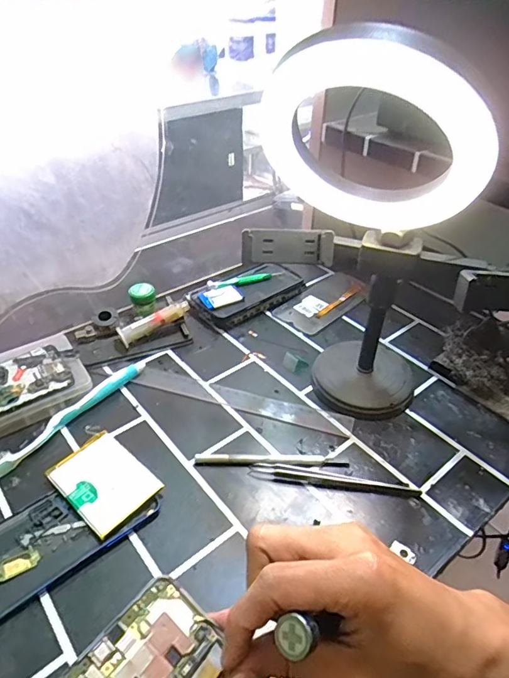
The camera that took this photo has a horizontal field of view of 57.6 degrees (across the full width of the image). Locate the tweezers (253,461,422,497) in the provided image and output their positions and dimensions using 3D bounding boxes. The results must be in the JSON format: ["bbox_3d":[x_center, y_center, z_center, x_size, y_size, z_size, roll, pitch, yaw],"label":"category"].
[{"bbox_3d":[0.069,0.124,0.409,0.143,0.006,0.017,7,40,7],"label":"tweezers"}]

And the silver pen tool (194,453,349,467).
[{"bbox_3d":[0.016,0.111,0.424,0.135,0.006,0.011,2,39,1],"label":"silver pen tool"}]

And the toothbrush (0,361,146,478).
[{"bbox_3d":[-0.181,0.076,0.454,0.014,0.015,0.184,26,45,27],"label":"toothbrush"}]

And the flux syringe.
[{"bbox_3d":[-0.117,-0.020,0.543,0.086,0.021,0.018,-29,47,-14],"label":"flux syringe"}]

